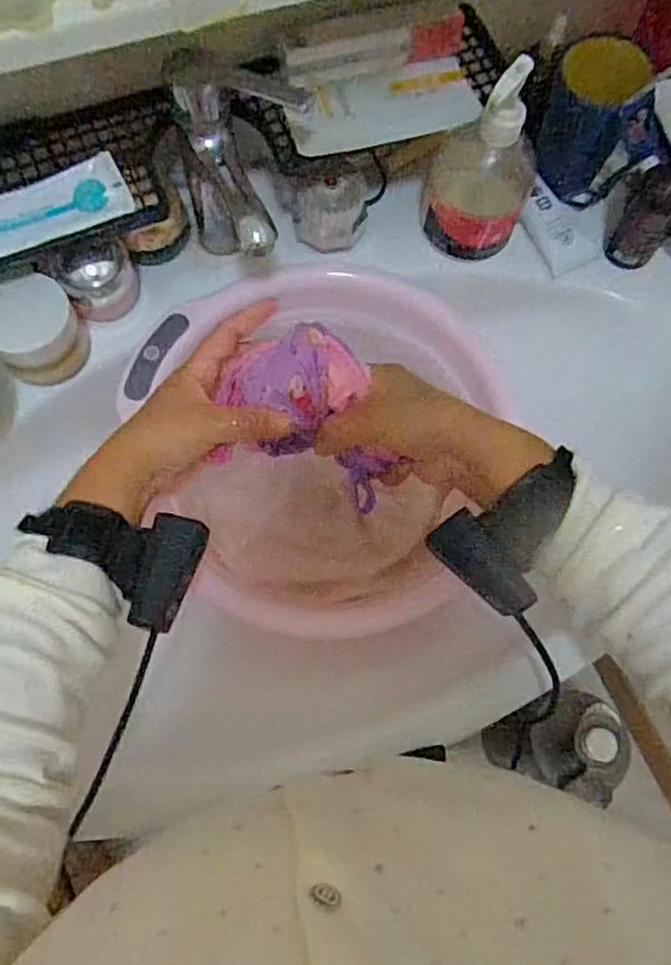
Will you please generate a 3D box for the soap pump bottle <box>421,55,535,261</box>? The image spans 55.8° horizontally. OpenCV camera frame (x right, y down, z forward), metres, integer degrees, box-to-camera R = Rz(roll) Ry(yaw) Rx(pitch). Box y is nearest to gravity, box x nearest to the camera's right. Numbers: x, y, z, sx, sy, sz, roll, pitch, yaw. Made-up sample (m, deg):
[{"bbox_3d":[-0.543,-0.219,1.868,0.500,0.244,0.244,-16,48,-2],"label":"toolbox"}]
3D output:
[{"bbox_3d":[0.122,-0.259,0.518,0.077,0.171,0.072,0,69,-1],"label":"soap pump bottle"}]

